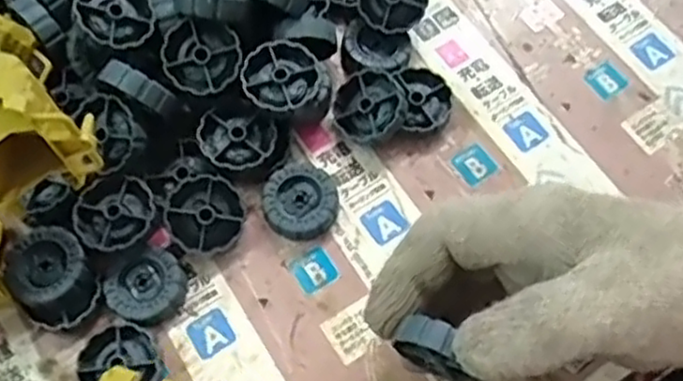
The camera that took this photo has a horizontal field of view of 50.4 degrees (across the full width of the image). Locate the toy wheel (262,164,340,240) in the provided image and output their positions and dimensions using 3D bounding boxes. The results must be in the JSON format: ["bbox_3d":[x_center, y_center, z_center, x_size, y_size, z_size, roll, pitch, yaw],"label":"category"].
[{"bbox_3d":[-0.022,0.006,0.374,0.036,0.016,0.039,1,68,-1],"label":"toy wheel"}]

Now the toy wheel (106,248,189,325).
[{"bbox_3d":[-0.095,0.048,0.359,0.036,0.012,0.033,1,68,-1],"label":"toy wheel"}]

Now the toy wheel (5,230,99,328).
[{"bbox_3d":[-0.139,0.044,0.355,0.037,0.027,0.045,-34,72,-14],"label":"toy wheel"}]

